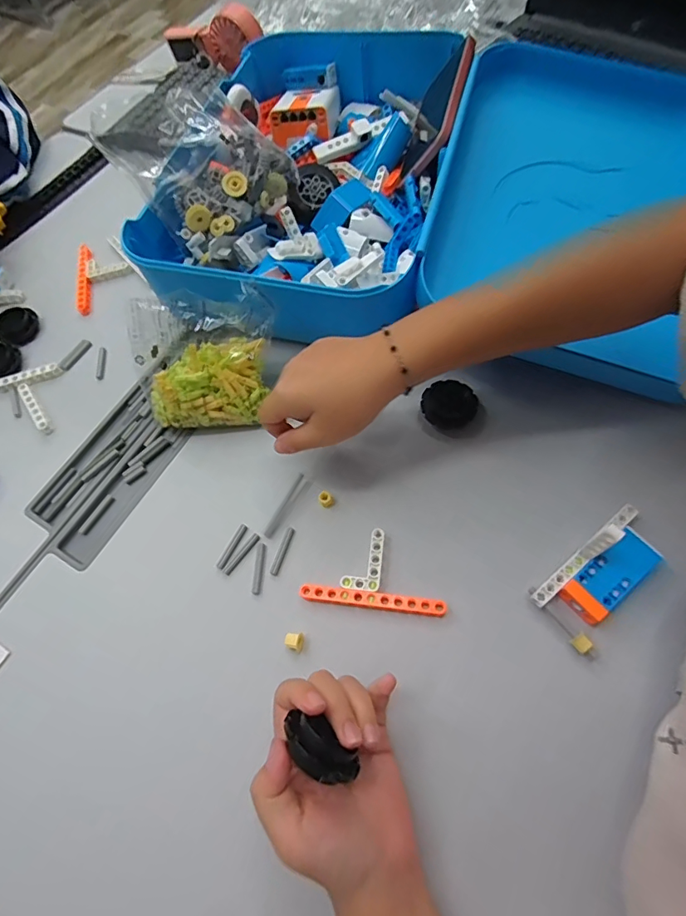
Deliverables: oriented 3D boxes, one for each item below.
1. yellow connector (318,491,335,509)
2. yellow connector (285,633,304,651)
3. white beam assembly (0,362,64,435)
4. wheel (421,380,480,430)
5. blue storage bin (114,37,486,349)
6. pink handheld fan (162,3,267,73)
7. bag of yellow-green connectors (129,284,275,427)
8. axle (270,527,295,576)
[{"bbox_3d":[-0.014,0.034,0.397,0.012,0.009,0.014,-34,65,-11],"label":"yellow connector"},{"bbox_3d":[-0.036,0.134,0.349,0.013,0.007,0.013,6,64,10],"label":"yellow connector"},{"bbox_3d":[-0.311,-0.071,0.486,0.096,0.010,0.058,34,72,21],"label":"white beam assembly"},{"bbox_3d":[0.096,-0.048,0.429,0.049,0.019,0.042,7,64,10],"label":"wheel"},{"bbox_3d":[-0.032,-0.295,0.516,0.275,0.112,0.423,11,66,11],"label":"blue storage bin"},{"bbox_3d":[-0.202,-0.624,0.716,0.190,0.066,0.032,19,63,30],"label":"pink handheld fan"},{"bbox_3d":[-0.123,-0.086,0.418,0.119,0.113,0.041,-3,19,-1],"label":"bag of yellow-green connectors"},{"bbox_3d":[-0.049,0.075,0.385,0.007,0.005,0.039,15,66,13],"label":"axle"}]

